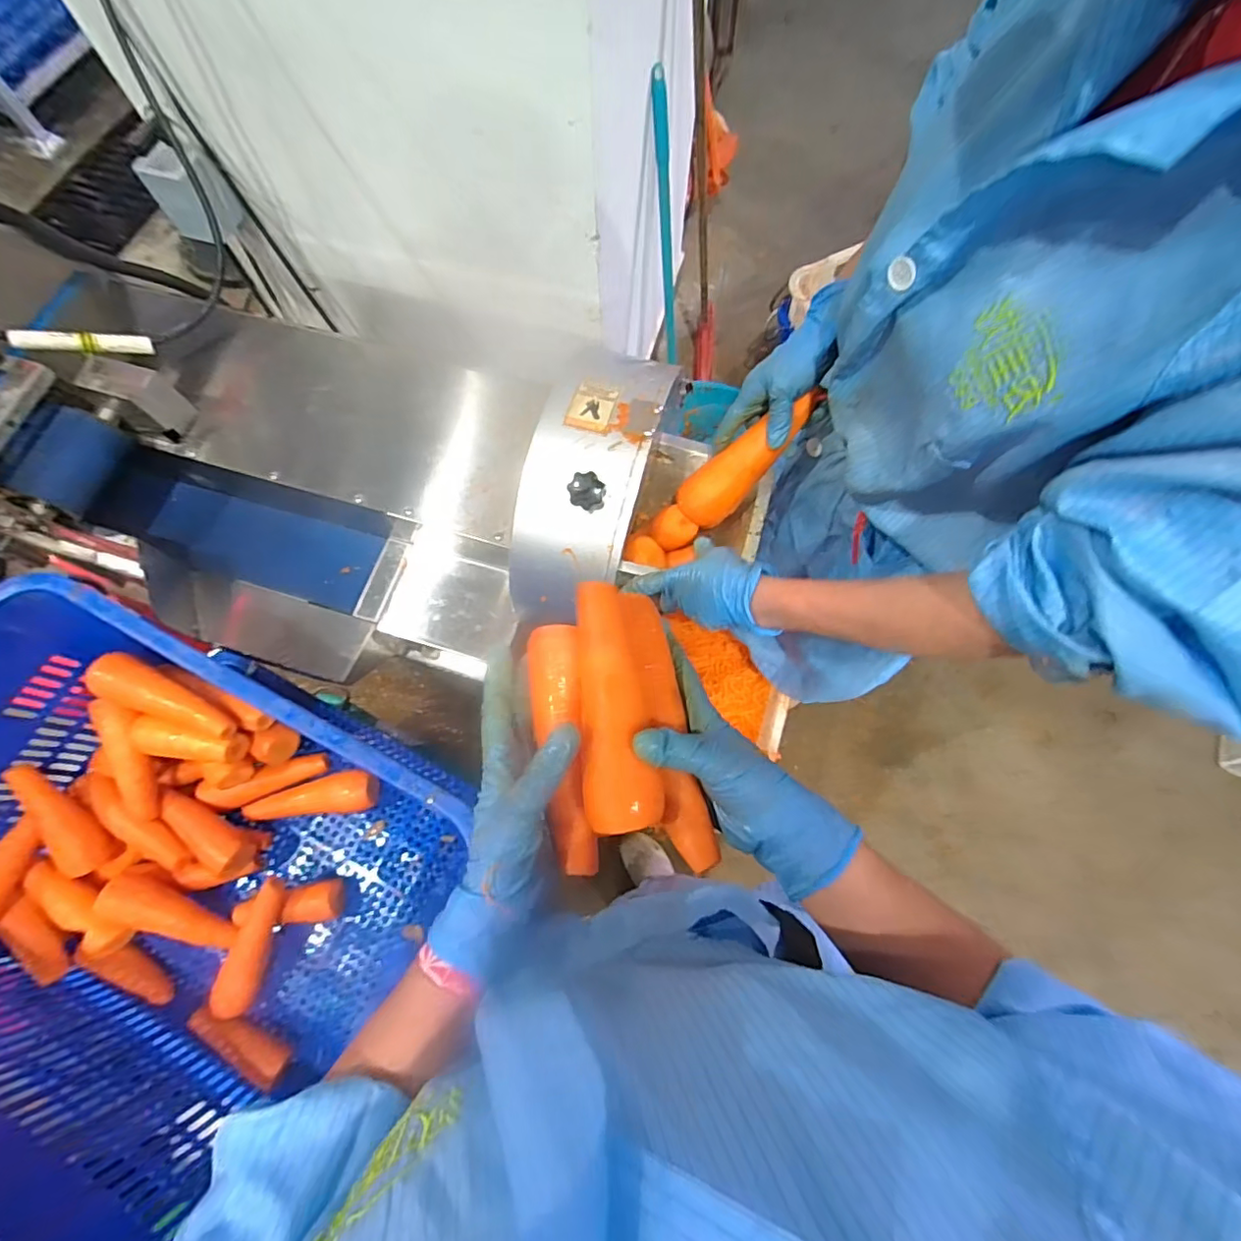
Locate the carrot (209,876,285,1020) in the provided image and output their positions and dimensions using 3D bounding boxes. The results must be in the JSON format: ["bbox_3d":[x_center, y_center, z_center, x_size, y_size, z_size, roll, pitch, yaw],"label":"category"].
[{"bbox_3d":[-0.441,0.388,0.675,0.044,0.049,0.165,20,92,7],"label":"carrot"}]

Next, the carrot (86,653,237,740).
[{"bbox_3d":[-0.533,0.087,0.647,0.175,0.044,0.055,18,72,6],"label":"carrot"}]

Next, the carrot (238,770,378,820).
[{"bbox_3d":[-0.413,0.230,0.725,0.179,0.043,0.053,-7,71,-2],"label":"carrot"}]

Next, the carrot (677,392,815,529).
[{"bbox_3d":[0.135,-0.168,0.597,0.165,0.042,0.049,-43,71,30],"label":"carrot"}]

